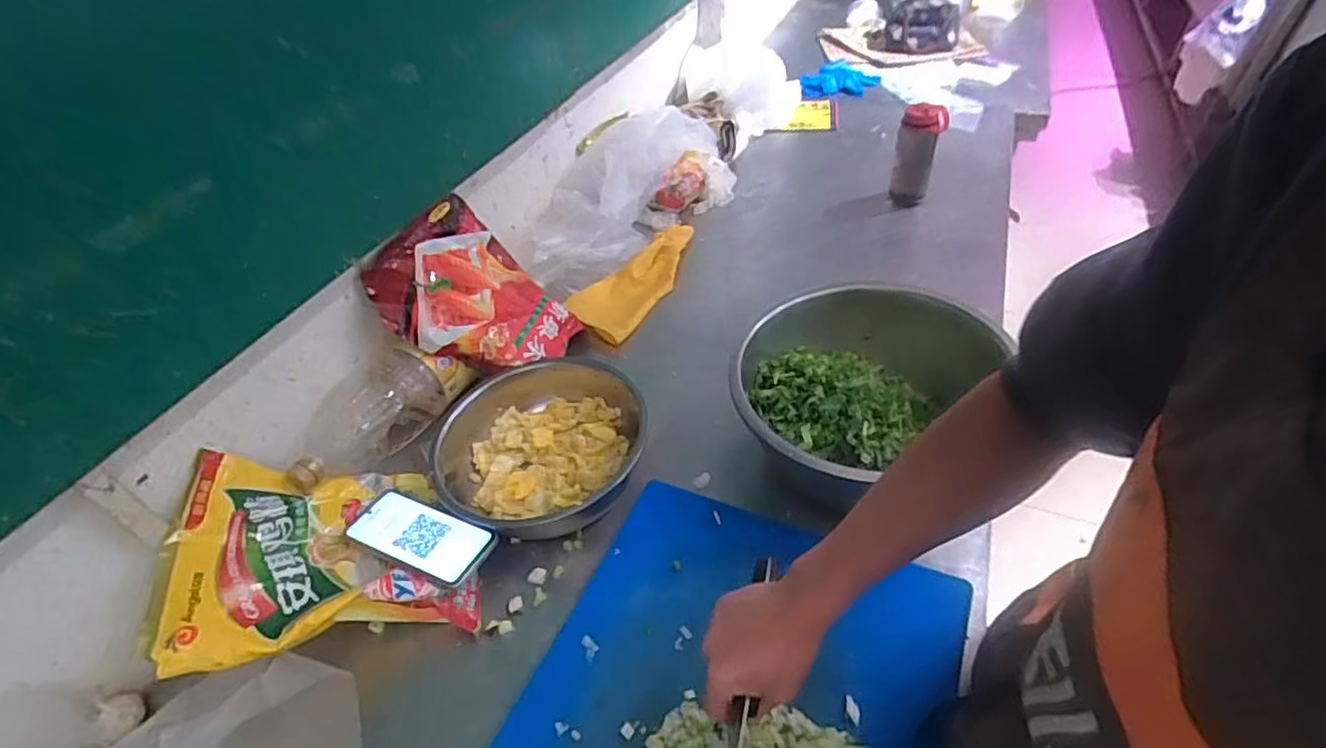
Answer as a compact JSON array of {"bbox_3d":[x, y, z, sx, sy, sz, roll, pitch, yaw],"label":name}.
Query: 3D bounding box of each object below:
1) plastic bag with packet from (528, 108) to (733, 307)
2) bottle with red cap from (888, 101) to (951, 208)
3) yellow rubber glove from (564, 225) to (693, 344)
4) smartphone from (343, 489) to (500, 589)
[{"bbox_3d":[-0.064,-0.344,1.154,0.222,0.148,0.578,30,54,28],"label":"plastic bag with packet"},{"bbox_3d":[0.451,-0.385,1.086,0.072,0.170,0.069,17,49,19],"label":"bottle with red cap"},{"bbox_3d":[-0.023,-0.167,1.035,0.105,0.041,0.320,27,53,26],"label":"yellow rubber glove"},{"bbox_3d":[-0.274,0.180,0.687,0.165,0.013,0.075,17,45,19],"label":"smartphone"}]

